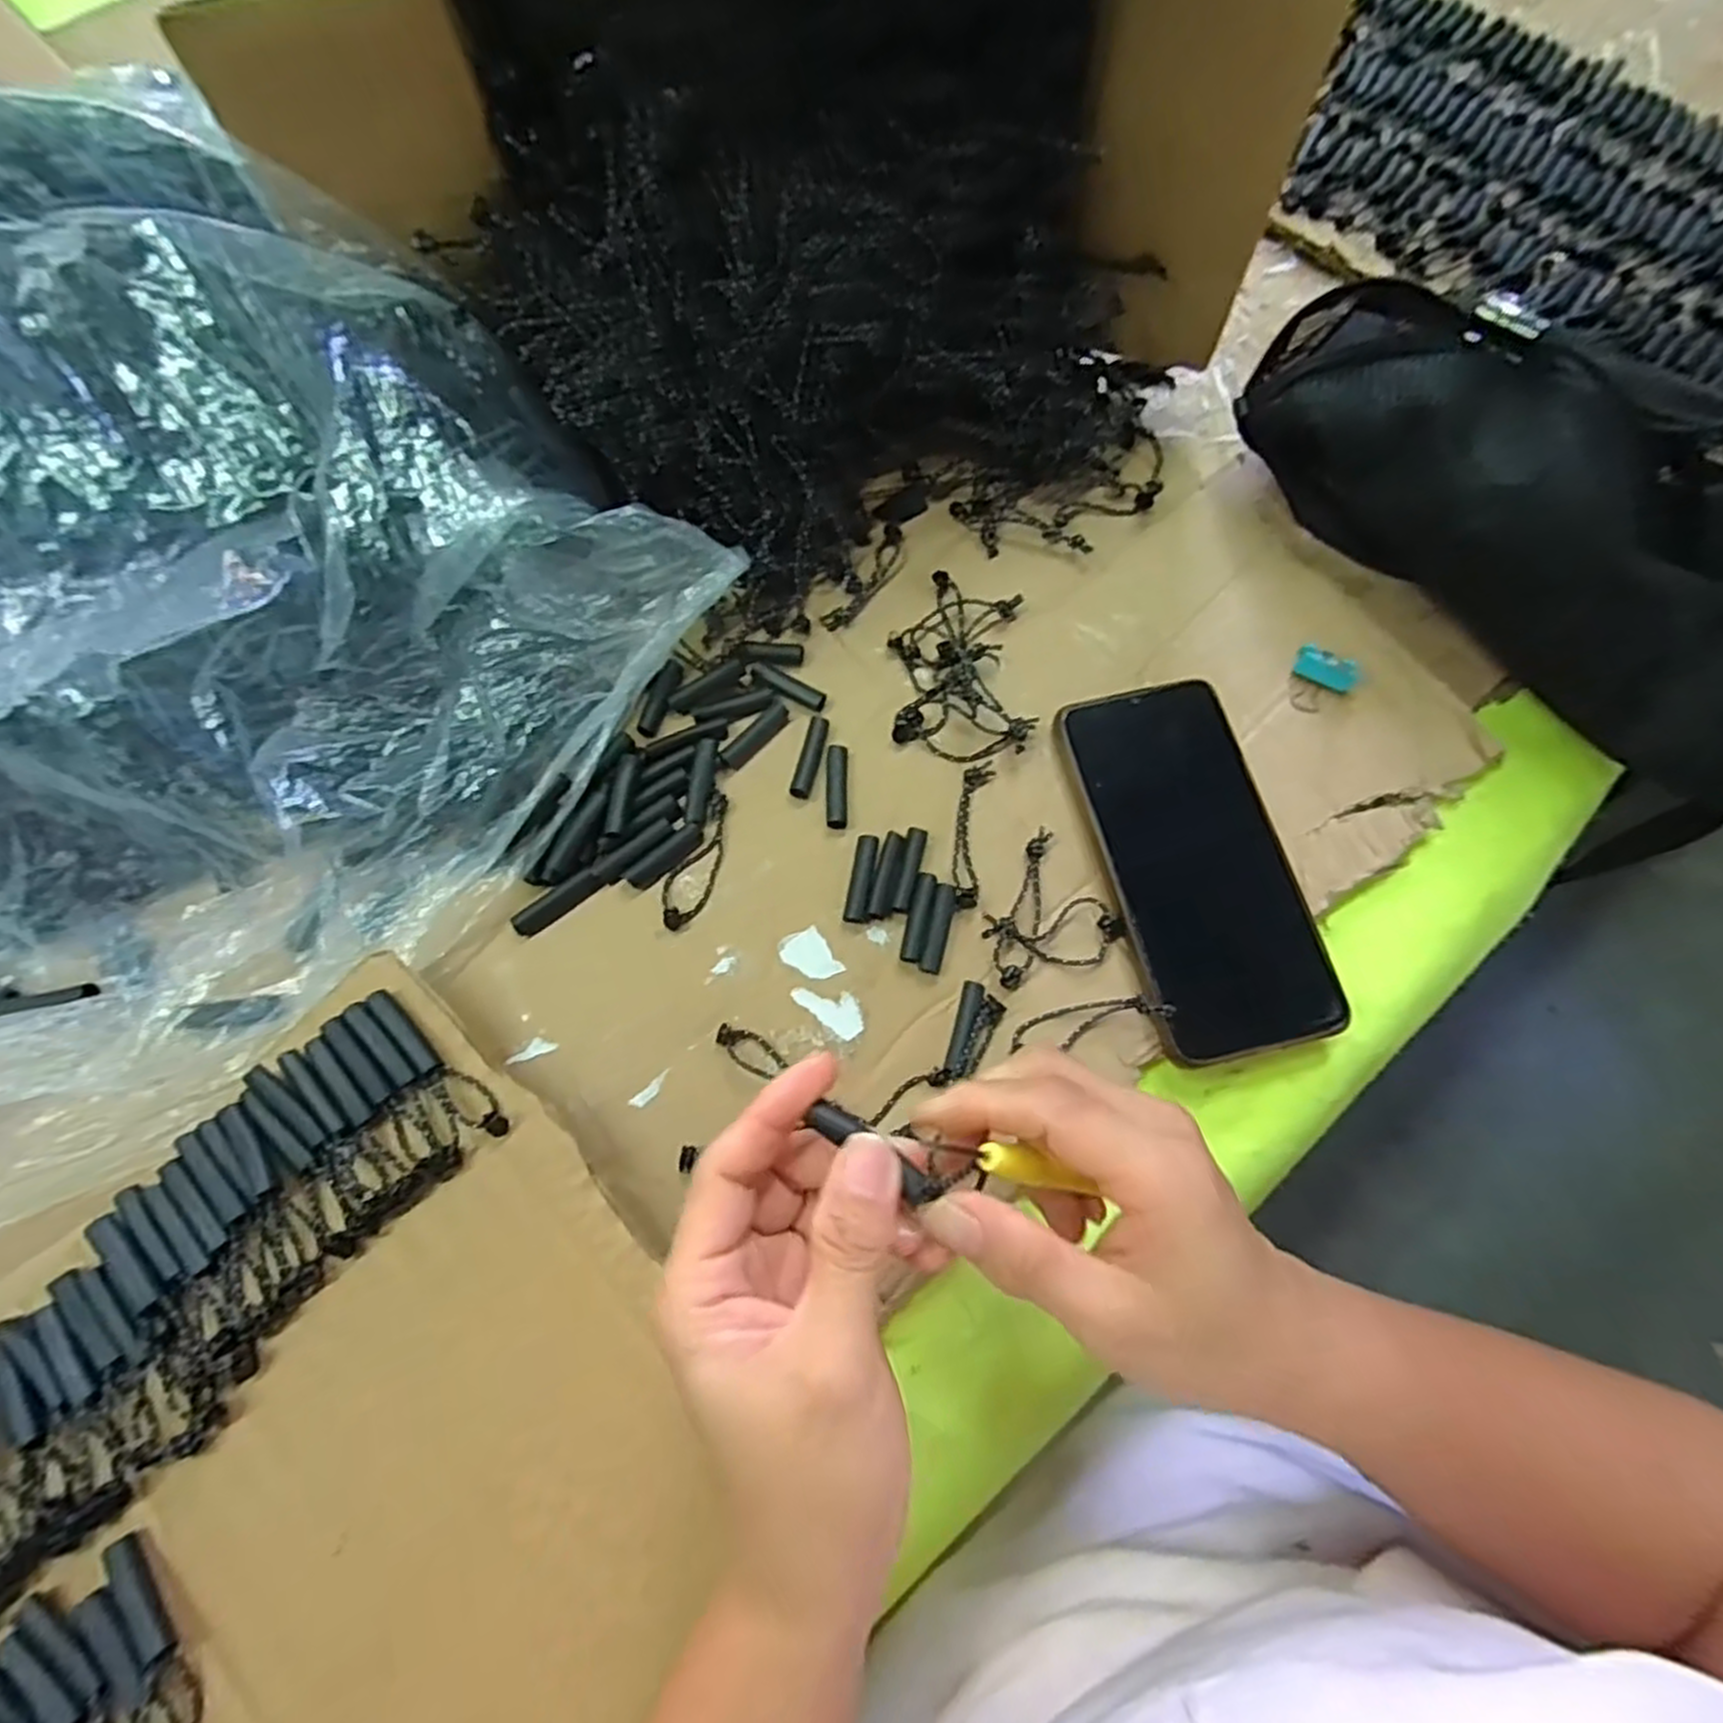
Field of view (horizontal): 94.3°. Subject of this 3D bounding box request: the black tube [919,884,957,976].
[{"bbox_3d":[0.032,0.028,0.333,0.009,0.007,0.037,12,71,5],"label":"black tube"}]

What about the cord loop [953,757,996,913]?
[{"bbox_3d":[0.047,-0.012,0.346,0.014,0.007,0.066,8,71,3],"label":"cord loop"}]

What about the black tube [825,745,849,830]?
[{"bbox_3d":[-0.011,-0.033,0.350,0.009,0.006,0.038,2,71,1],"label":"black tube"}]

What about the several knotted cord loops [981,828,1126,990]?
[{"bbox_3d":[0.074,0.025,0.335,0.055,0.010,0.056,-36,74,-11],"label":"several knotted cord loops"}]

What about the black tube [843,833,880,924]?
[{"bbox_3d":[0.000,0.007,0.338,0.010,0.006,0.038,9,71,4],"label":"black tube"}]

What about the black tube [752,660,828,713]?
[{"bbox_3d":[-0.033,-0.080,0.366,0.037,0.006,0.009,28,73,10],"label":"black tube"}]

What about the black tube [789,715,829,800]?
[{"bbox_3d":[-0.023,-0.046,0.354,0.010,0.006,0.038,13,71,5],"label":"black tube"}]

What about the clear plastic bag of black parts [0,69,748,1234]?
[{"bbox_3d":[-0.353,-0.124,0.316,0.455,0.109,0.408,40,76,13],"label":"clear plastic bag of black parts"}]

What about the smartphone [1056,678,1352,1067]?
[{"bbox_3d":[0.142,0.000,0.339,0.075,0.014,0.159,-12,71,-4],"label":"smartphone"}]

